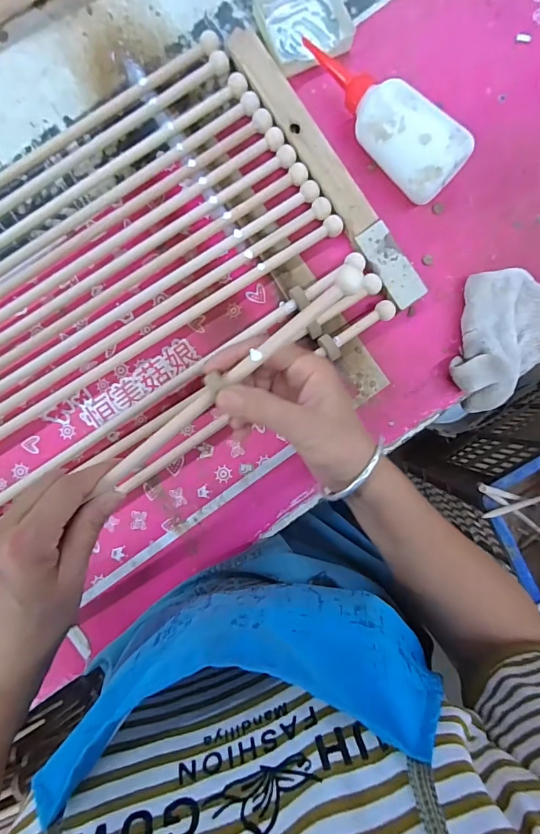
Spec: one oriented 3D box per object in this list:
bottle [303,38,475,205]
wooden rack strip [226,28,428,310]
[{"bbox_3d":[0.090,-0.267,0.370,0.177,0.061,0.056,39,91,-2],"label":"bottle"},{"bbox_3d":[0.054,-0.231,0.389,0.031,0.018,0.289,-34,93,0],"label":"wooden rack strip"}]

